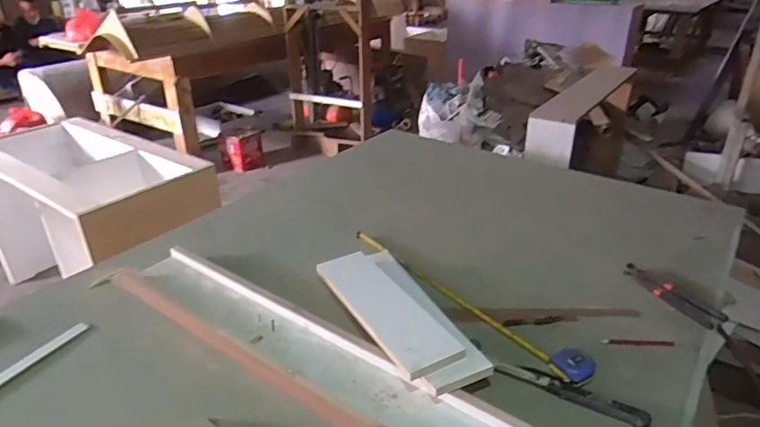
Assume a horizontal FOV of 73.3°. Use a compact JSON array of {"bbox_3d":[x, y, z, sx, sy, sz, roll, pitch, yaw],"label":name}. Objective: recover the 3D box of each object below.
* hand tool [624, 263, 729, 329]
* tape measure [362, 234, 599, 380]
[{"bbox_3d":[0.624,0.169,1.096,0.064,0.019,0.216,-10,29,-19],"label":"hand tool"},{"bbox_3d":[0.165,0.164,1.110,0.072,0.030,0.647,-19,33,-32],"label":"tape measure"}]

